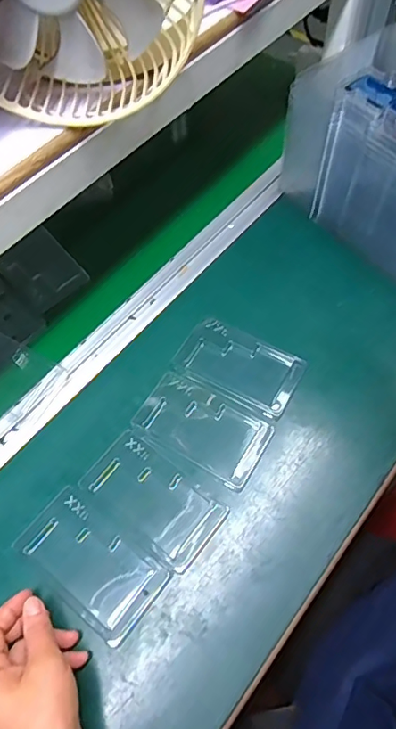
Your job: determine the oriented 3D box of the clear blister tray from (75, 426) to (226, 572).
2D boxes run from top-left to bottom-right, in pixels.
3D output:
[{"bbox_3d":[-0.042,0.124,0.470,0.127,0.011,0.071,34,67,20],"label":"clear blister tray"}]

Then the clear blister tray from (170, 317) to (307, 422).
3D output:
[{"bbox_3d":[0.044,-0.002,0.537,0.129,0.010,0.079,26,65,16],"label":"clear blister tray"}]

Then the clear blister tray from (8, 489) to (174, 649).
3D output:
[{"bbox_3d":[-0.095,0.173,0.443,0.125,0.011,0.073,34,67,19],"label":"clear blister tray"}]

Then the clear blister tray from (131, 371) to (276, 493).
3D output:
[{"bbox_3d":[0.005,0.062,0.503,0.128,0.010,0.076,29,65,17],"label":"clear blister tray"}]

